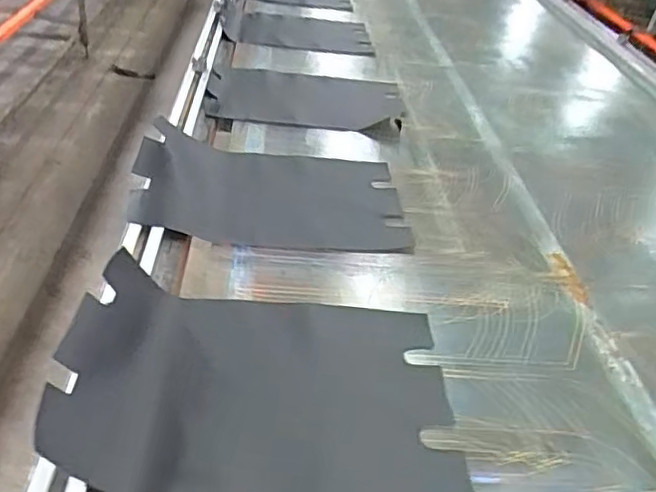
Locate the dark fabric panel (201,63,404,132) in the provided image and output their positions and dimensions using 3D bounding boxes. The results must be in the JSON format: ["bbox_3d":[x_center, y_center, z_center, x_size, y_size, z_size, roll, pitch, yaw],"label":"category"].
[{"bbox_3d":[-0.060,-0.362,1.517,0.484,0.040,0.368,7,36,-3],"label":"dark fabric panel"}]

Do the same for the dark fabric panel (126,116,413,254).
[{"bbox_3d":[-0.106,-0.102,1.119,0.482,0.048,0.309,3,37,-6],"label":"dark fabric panel"}]

